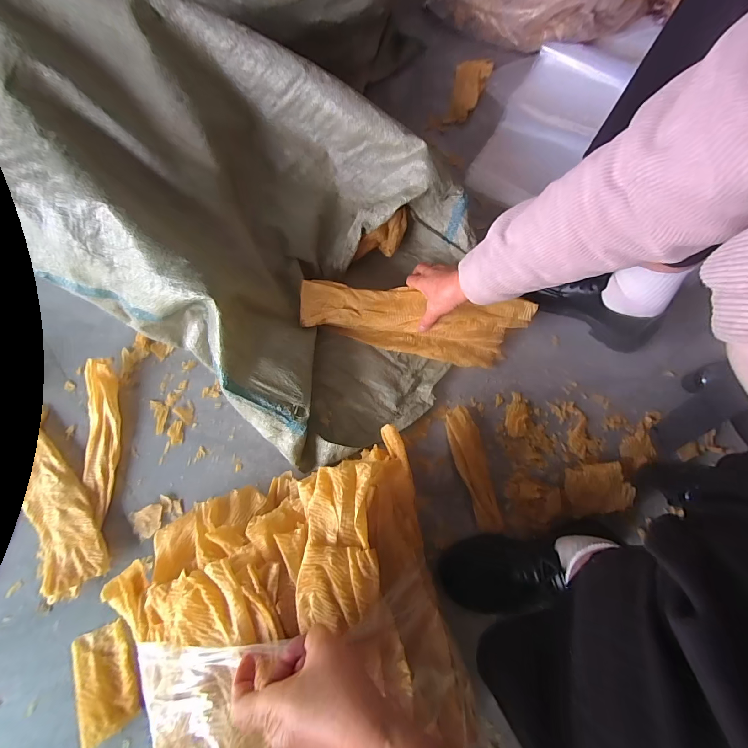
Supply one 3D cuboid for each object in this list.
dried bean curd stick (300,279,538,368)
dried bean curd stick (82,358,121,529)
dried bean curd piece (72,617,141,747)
[{"bbox_3d":[0.075,-0.083,0.562,0.371,0.073,0.096,9,75,-3],"label":"dried bean curd stick"},{"bbox_3d":[-0.423,0.096,0.522,0.052,0.034,0.238,-7,75,-3],"label":"dried bean curd stick"},{"bbox_3d":[-0.352,0.400,0.449,0.073,0.022,0.120,-23,76,-7],"label":"dried bean curd piece"}]

